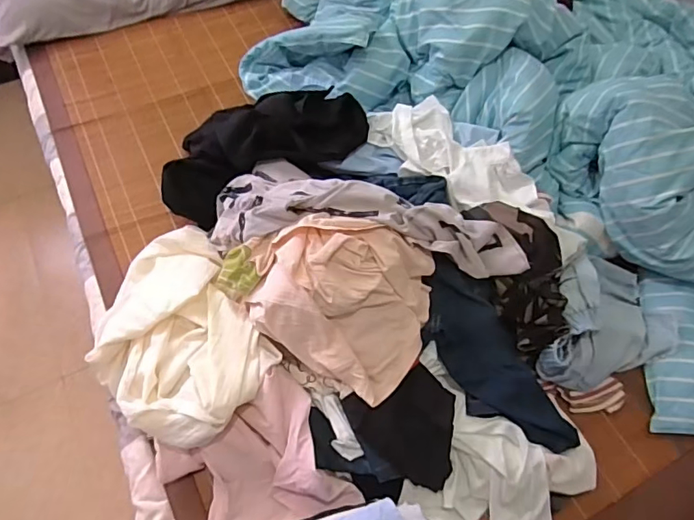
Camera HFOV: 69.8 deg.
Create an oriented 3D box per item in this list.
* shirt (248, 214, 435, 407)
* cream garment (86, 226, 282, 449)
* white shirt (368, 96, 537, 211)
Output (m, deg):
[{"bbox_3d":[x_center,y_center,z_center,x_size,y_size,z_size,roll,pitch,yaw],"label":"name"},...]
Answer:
[{"bbox_3d":[-0.012,0.042,0.729,0.281,0.124,0.209,29,64,13],"label":"shirt"},{"bbox_3d":[-0.265,0.110,0.768,0.248,0.084,0.339,-34,68,-19],"label":"cream garment"},{"bbox_3d":[0.192,-0.192,0.921,0.159,0.061,0.318,-36,69,-19],"label":"white shirt"}]

